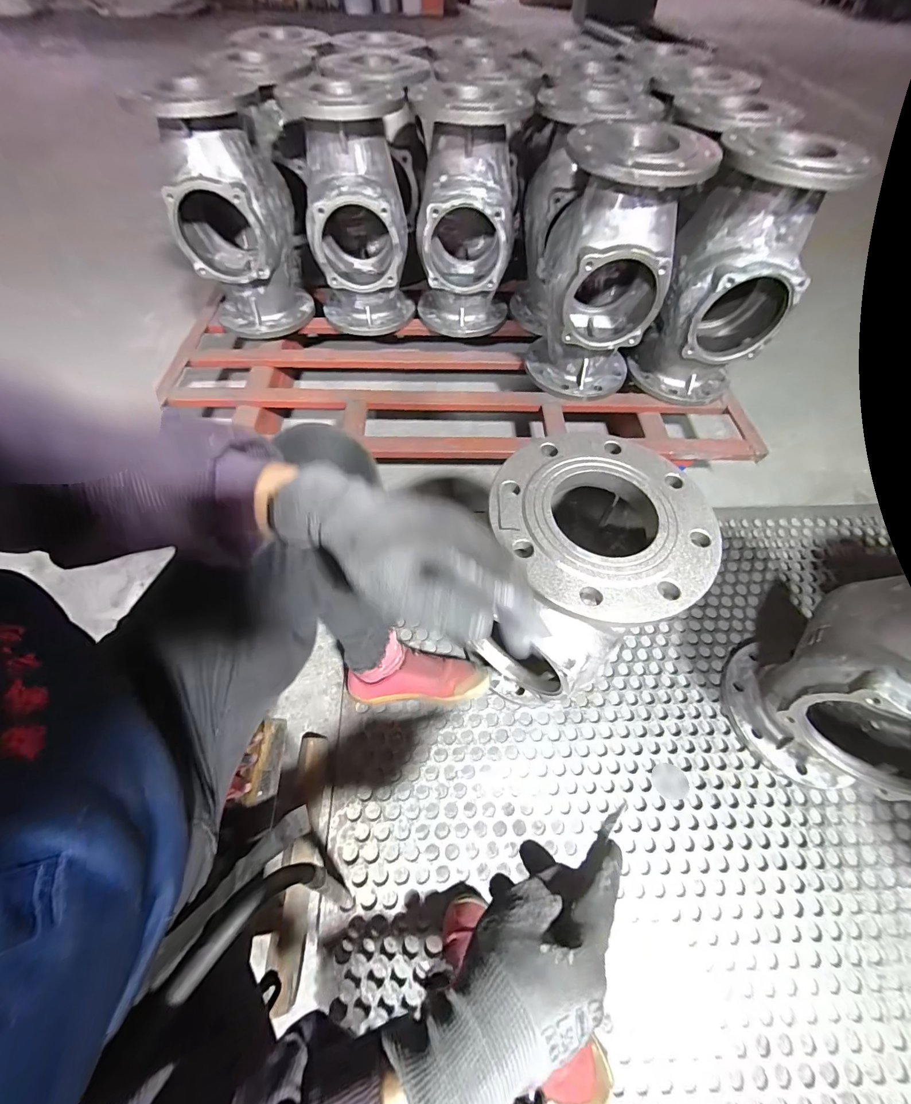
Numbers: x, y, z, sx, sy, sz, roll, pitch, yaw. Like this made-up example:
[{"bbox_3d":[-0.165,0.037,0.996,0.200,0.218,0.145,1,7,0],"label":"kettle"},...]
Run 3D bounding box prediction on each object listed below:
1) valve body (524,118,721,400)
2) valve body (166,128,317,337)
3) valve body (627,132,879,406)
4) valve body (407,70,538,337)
[{"bbox_3d":[0.255,-0.504,0.734,0.209,0.354,0.253,11,59,5],"label":"valve body"},{"bbox_3d":[-0.439,-0.656,0.848,0.211,0.314,0.255,-14,60,-10],"label":"valve body"},{"bbox_3d":[0.474,-0.475,0.728,0.226,0.355,0.213,25,61,13],"label":"valve body"},{"bbox_3d":[0.025,-0.697,0.854,0.191,0.353,0.266,4,58,1],"label":"valve body"}]

